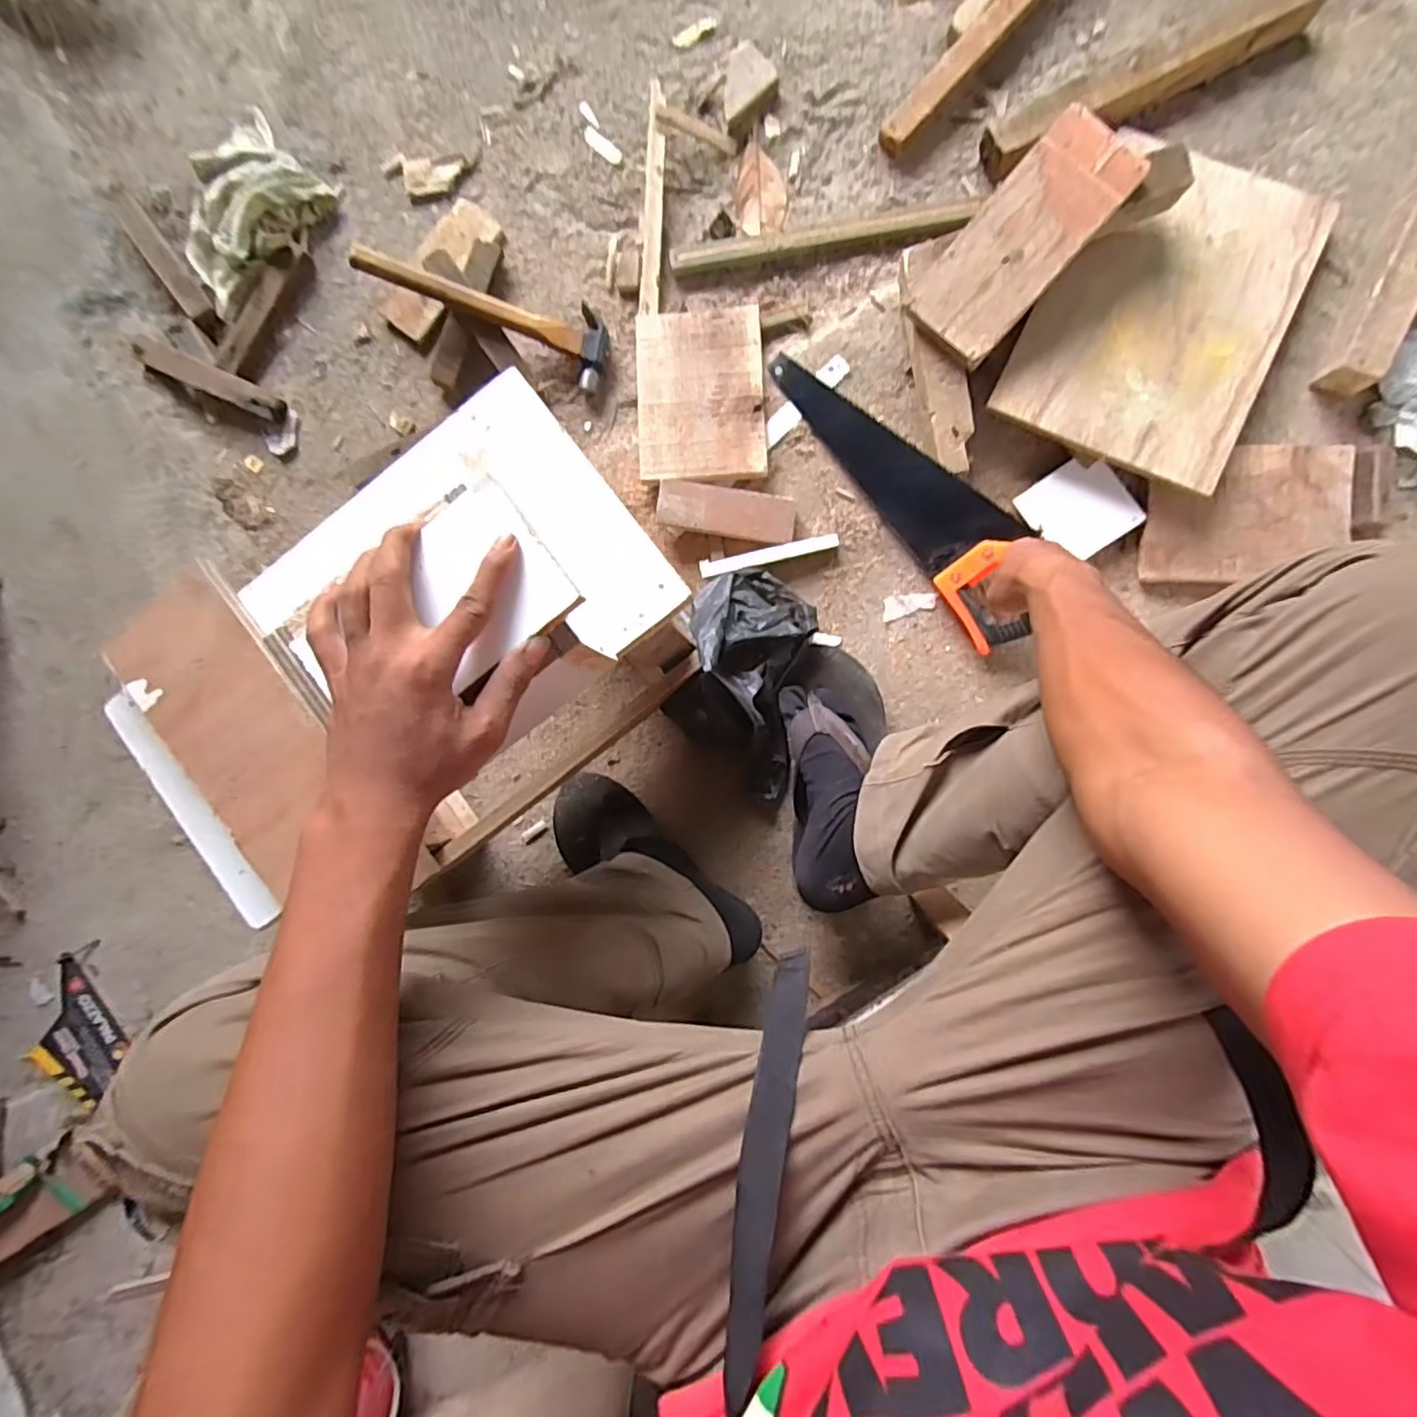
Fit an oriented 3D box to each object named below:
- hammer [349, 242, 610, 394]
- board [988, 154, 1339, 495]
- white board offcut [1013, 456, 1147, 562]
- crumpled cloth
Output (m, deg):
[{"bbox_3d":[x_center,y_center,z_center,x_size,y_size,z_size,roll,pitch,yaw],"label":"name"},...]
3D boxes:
[{"bbox_3d":[-0.253,-0.453,0.707,0.282,0.025,0.082,16,91,-14],"label":"hammer"},{"bbox_3d":[0.472,-0.414,0.650,0.232,0.015,0.334,25,88,6],"label":"board"},{"bbox_3d":[0.400,-0.214,0.672,0.095,0.010,0.097,-34,87,3],"label":"white board offcut"},{"bbox_3d":[-0.565,-0.612,0.763,0.202,0.042,0.178,-34,87,4],"label":"crumpled cloth"}]

